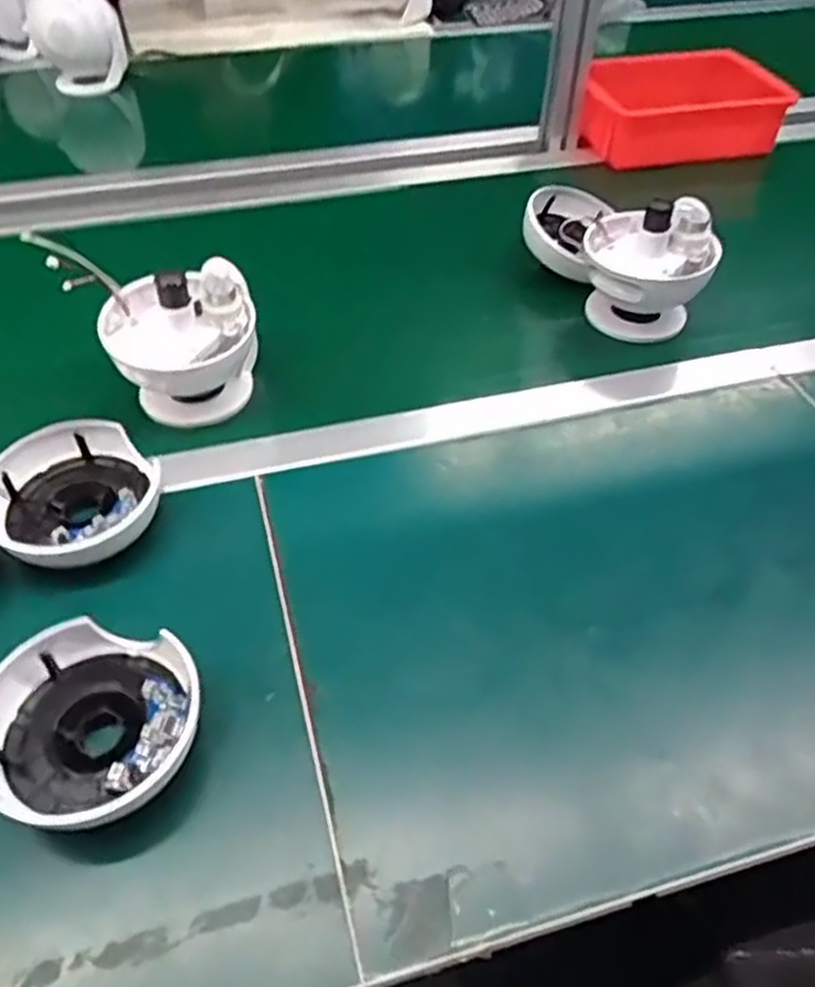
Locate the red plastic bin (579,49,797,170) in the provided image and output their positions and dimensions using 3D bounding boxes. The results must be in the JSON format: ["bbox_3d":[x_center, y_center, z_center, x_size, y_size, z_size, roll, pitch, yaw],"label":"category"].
[{"bbox_3d":[0.362,-0.511,1.026,0.278,0.114,0.090,-3,43,-3],"label":"red plastic bin"}]

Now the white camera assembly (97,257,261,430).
[{"bbox_3d":[-0.182,-0.126,0.634,0.117,0.102,0.098,-13,45,-13],"label":"white camera assembly"}]

